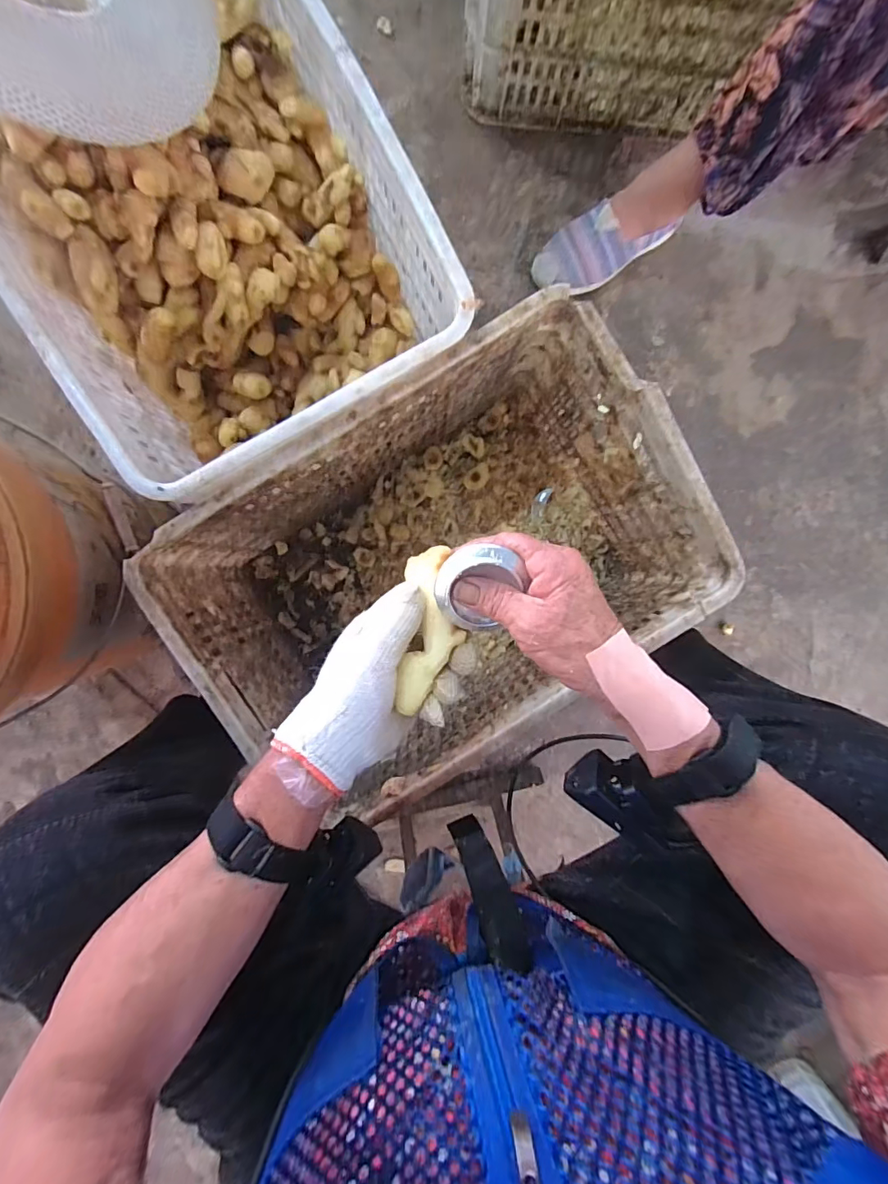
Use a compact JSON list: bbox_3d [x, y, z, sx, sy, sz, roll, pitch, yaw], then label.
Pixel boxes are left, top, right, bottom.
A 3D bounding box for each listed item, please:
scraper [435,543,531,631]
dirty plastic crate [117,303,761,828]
[{"bbox_3d":[0.019,-0.008,0.316,0.049,0.024,0.058,25,118,-15],"label":"scraper"},{"bbox_3d":[-0.002,-0.030,0.601,0.503,0.281,0.333,-32,95,-1],"label":"dirty plastic crate"}]

